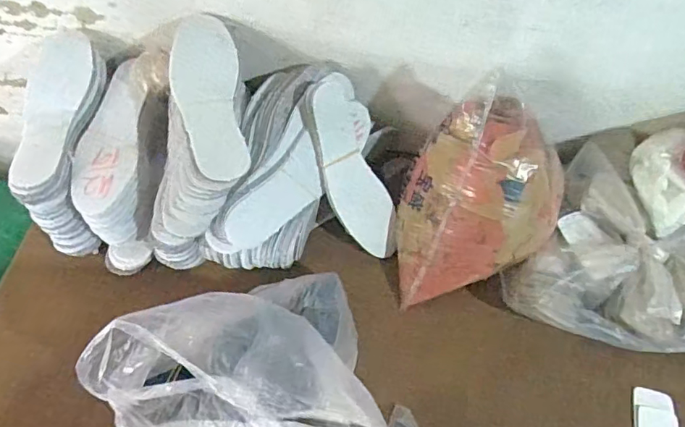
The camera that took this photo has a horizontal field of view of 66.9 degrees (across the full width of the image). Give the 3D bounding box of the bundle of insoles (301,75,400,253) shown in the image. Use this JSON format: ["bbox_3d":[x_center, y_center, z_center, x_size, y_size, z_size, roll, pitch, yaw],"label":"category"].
[{"bbox_3d":[0.017,-0.065,0.754,0.100,0.038,0.263,-23,101,-18],"label":"bundle of insoles"}]

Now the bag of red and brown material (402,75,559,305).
[{"bbox_3d":[0.175,-0.020,0.697,0.207,0.216,0.245,37,61,19],"label":"bag of red and brown material"}]

